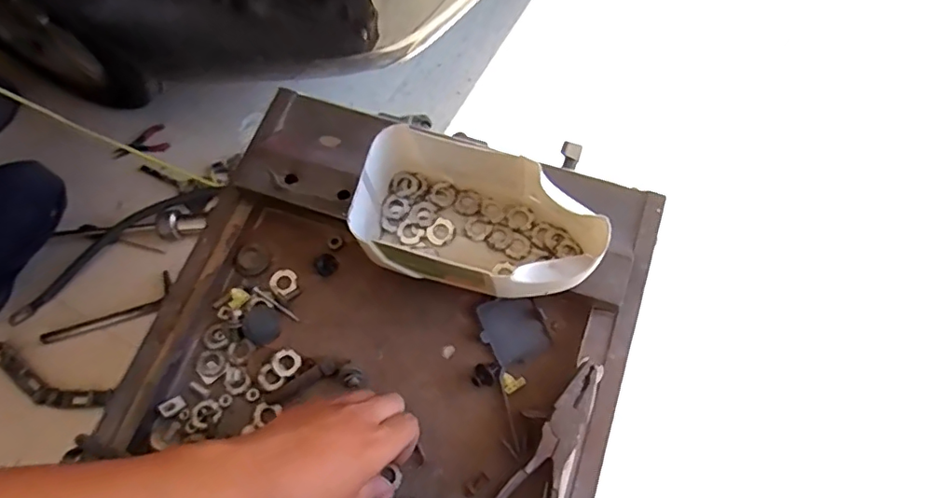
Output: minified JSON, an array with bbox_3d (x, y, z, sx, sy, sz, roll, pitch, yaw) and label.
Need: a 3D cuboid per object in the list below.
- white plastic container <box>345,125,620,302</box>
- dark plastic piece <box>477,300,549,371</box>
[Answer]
[{"bbox_3d":[0.010,-0.019,0.406,0.172,0.074,0.096,15,70,6],"label":"white plastic container"},{"bbox_3d":[0.037,0.065,0.444,0.048,0.006,0.054,-23,71,-8],"label":"dark plastic piece"}]

